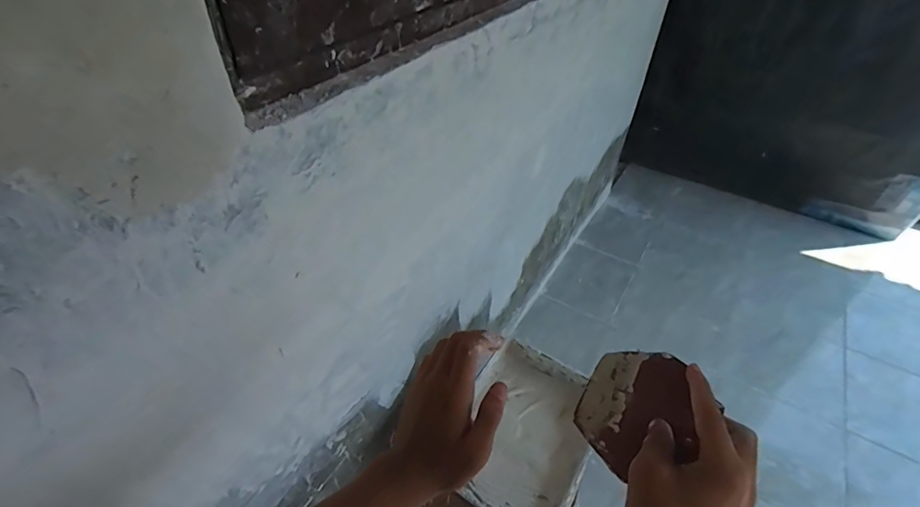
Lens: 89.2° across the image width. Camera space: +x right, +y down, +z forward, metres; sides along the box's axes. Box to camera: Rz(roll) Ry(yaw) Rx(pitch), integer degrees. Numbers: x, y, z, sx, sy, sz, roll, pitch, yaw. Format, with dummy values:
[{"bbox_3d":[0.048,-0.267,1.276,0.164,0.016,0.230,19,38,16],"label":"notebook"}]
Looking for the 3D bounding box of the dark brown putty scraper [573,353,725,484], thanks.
[{"bbox_3d":[0.141,0.122,0.367,0.086,0.004,0.095,35,84,37],"label":"dark brown putty scraper"}]

